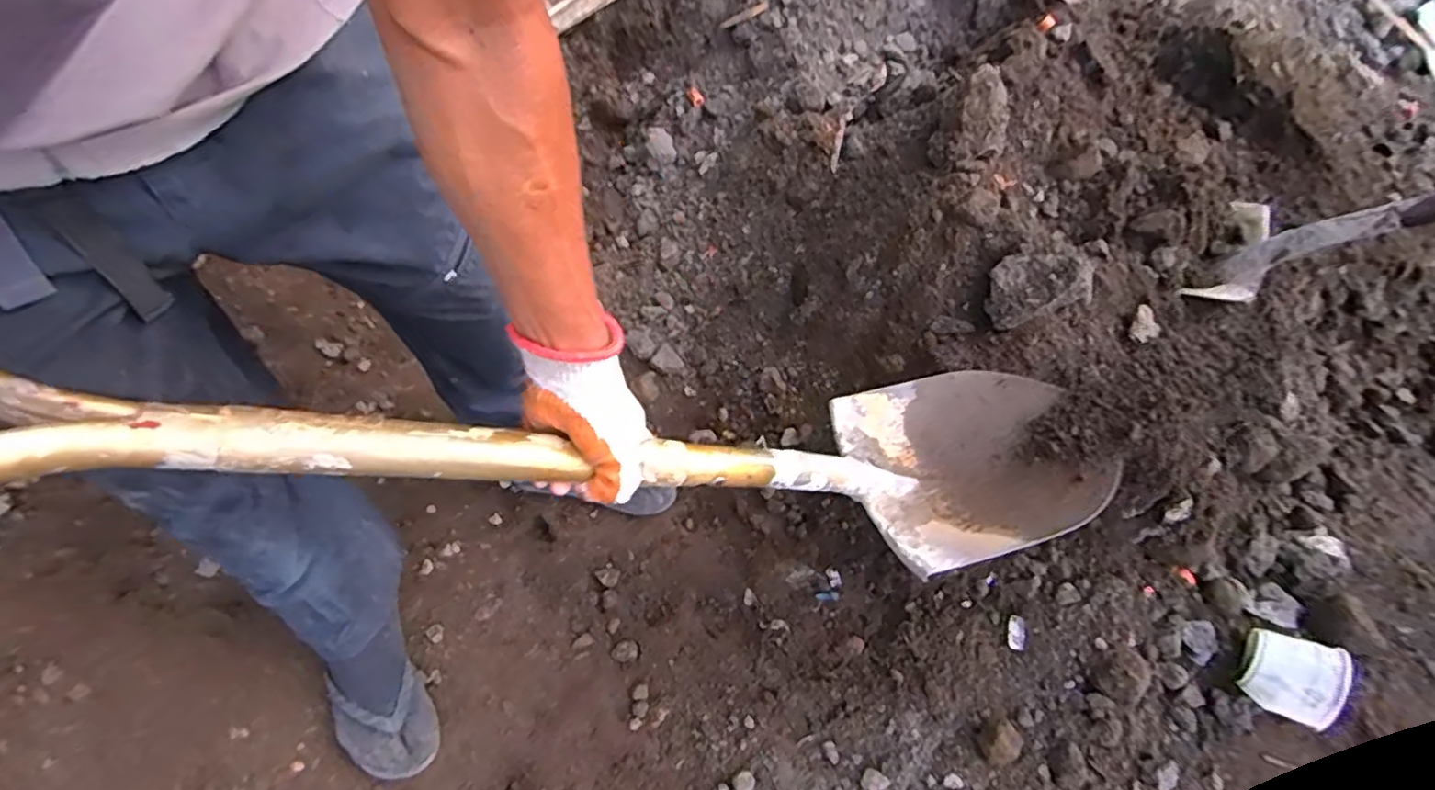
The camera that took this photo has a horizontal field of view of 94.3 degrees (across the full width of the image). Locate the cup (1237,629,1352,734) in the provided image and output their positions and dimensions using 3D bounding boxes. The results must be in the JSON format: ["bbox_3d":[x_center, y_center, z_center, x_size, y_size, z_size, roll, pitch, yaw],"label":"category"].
[{"bbox_3d":[0.670,0.334,0.782,0.085,0.086,0.085,24,59,15],"label":"cup"}]

